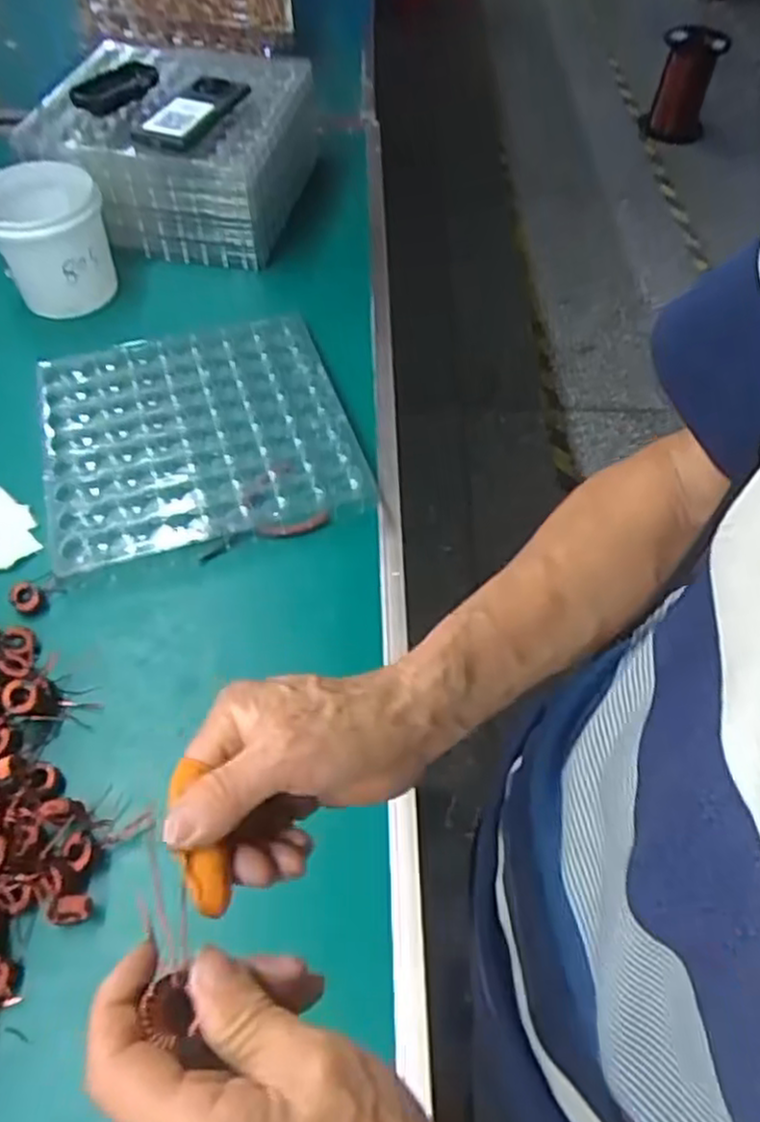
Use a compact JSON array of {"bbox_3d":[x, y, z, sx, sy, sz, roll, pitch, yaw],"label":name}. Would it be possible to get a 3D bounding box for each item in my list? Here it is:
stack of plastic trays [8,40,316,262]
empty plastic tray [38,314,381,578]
[{"bbox_3d":[-0.237,-0.526,0.935,0.259,0.125,0.300,11,55,6],"label":"stack of plastic trays"},{"bbox_3d":[-0.180,-0.129,0.728,0.280,0.031,0.274,-14,56,-12],"label":"empty plastic tray"}]

